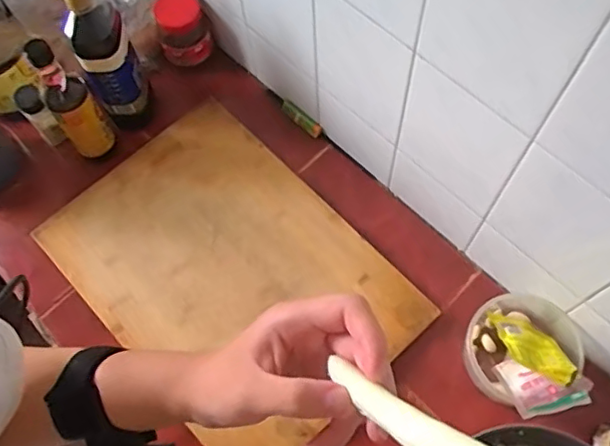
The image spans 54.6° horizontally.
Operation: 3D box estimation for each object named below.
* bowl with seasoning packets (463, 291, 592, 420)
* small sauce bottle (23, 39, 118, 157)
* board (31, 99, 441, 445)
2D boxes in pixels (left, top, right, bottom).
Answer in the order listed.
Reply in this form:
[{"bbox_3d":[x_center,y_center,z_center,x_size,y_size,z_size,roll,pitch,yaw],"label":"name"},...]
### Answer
[{"bbox_3d":[0.274,0.163,0.741,0.132,0.120,0.140,-1,68,2],"label":"bowl with seasoning packets"},{"bbox_3d":[-0.322,-0.161,0.816,0.059,0.205,0.049,-39,72,-12],"label":"small sauce bottle"},{"bbox_3d":[-0.106,0.069,0.831,0.338,0.024,0.476,-41,72,-13],"label":"board"}]

